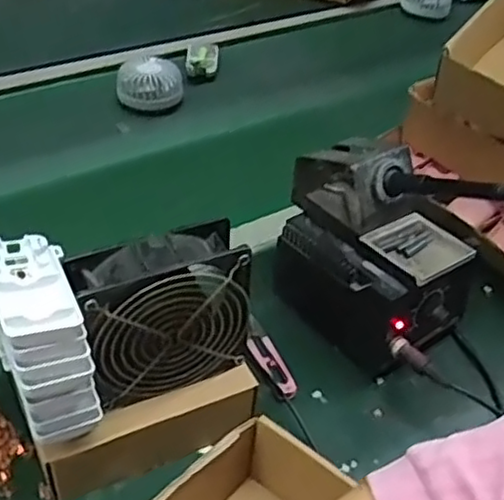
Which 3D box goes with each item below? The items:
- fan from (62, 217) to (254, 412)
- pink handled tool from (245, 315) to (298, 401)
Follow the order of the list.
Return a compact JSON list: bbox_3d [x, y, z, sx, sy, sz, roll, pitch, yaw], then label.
[{"bbox_3d":[-0.063,0.046,0.494,0.118,0.118,0.048,-14,45,-22],"label":"fan"},{"bbox_3d":[0.015,0.093,0.612,0.024,0.015,0.101,-11,44,-18],"label":"pink handled tool"}]

